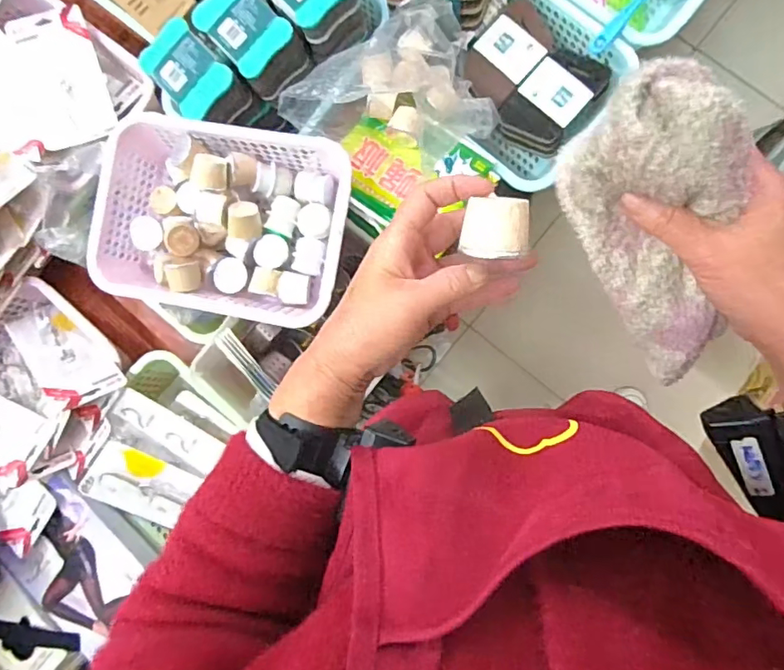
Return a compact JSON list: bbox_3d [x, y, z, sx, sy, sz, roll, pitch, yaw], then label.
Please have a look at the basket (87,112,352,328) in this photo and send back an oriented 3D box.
[{"bbox_3d":[-0.207,-0.141,0.663,0.308,0.075,0.227,10,90,7],"label":"basket"}]

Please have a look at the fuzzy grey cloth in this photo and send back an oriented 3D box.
[{"bbox_3d":[0.147,-0.054,0.311,0.071,0.066,0.183,-14,121,7],"label":"fuzzy grey cloth"}]

